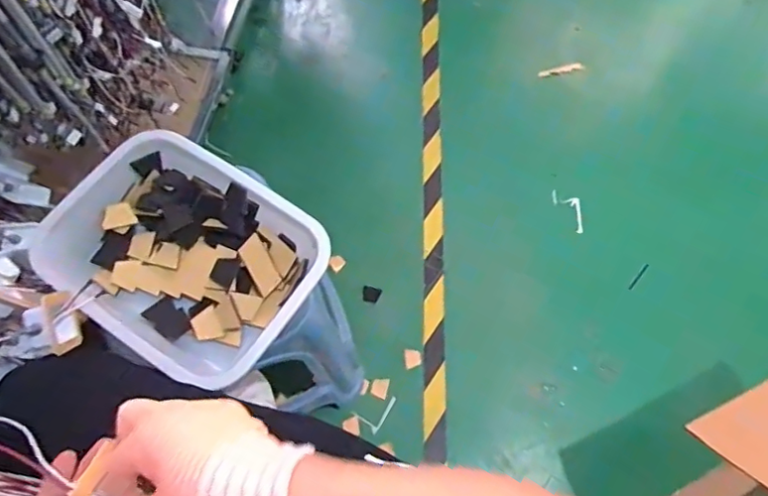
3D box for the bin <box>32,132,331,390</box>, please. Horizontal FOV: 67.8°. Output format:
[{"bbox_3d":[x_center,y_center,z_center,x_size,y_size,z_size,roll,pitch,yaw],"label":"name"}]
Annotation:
[{"bbox_3d":[-0.247,0.013,0.741,0.323,0.091,0.254,31,69,13],"label":"bin"}]

